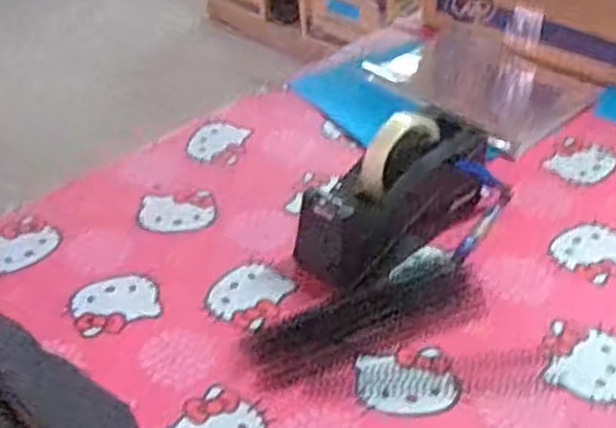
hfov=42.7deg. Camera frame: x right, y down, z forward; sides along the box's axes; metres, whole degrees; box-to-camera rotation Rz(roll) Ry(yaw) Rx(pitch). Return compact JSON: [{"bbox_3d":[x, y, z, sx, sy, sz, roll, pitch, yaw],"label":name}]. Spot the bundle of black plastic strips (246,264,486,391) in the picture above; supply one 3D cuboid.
[{"bbox_3d":[0.054,0.092,0.687,0.217,0.009,0.066,-16,41,-17],"label":"bundle of black plastic strips"}]

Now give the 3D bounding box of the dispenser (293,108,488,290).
[{"bbox_3d":[0.086,-0.021,0.744,0.208,0.108,0.078,-30,47,-30],"label":"dispenser"}]

